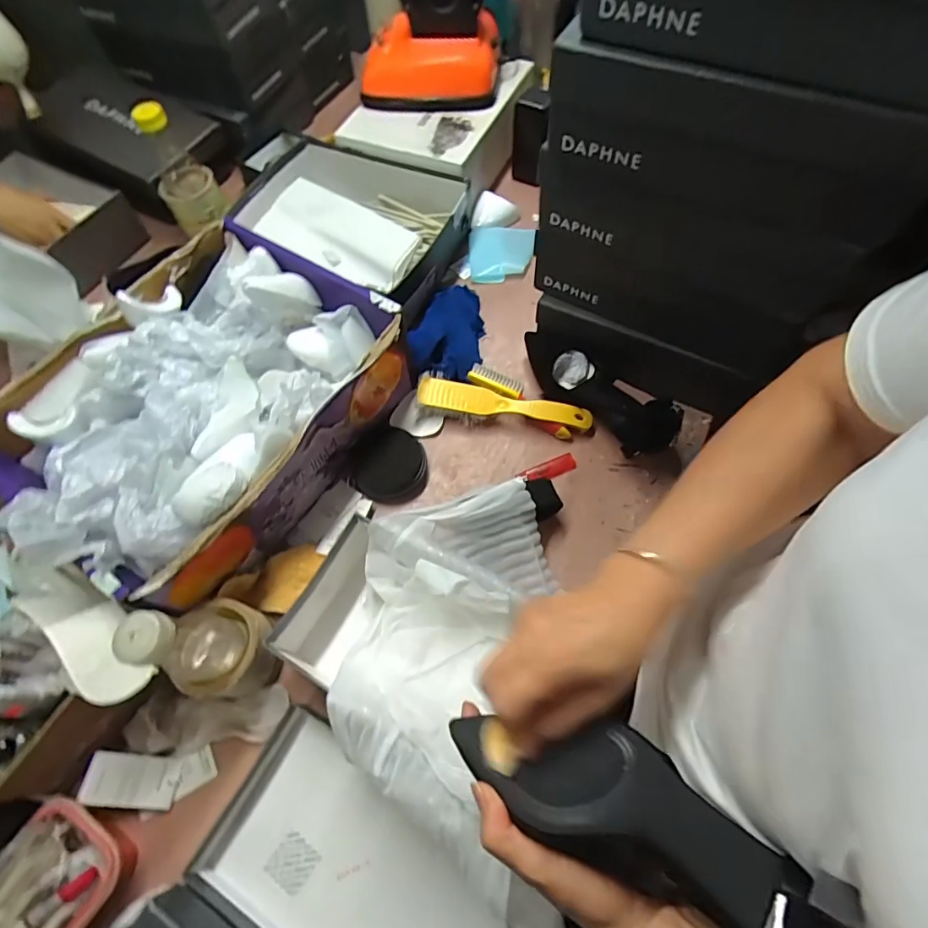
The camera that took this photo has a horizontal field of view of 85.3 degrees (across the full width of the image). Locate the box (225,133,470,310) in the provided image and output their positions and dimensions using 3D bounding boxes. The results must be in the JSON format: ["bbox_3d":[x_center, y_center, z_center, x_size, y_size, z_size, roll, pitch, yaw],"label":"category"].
[{"bbox_3d":[-0.187,-0.401,0.802,0.384,0.090,0.213,27,68,14],"label":"box"}]

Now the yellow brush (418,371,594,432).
[{"bbox_3d":[0.051,-0.072,0.653,0.221,0.040,0.044,12,65,8],"label":"yellow brush"}]

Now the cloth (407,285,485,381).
[{"bbox_3d":[-0.022,-0.197,0.715,0.094,0.046,0.163,3,64,4],"label":"cloth"}]

